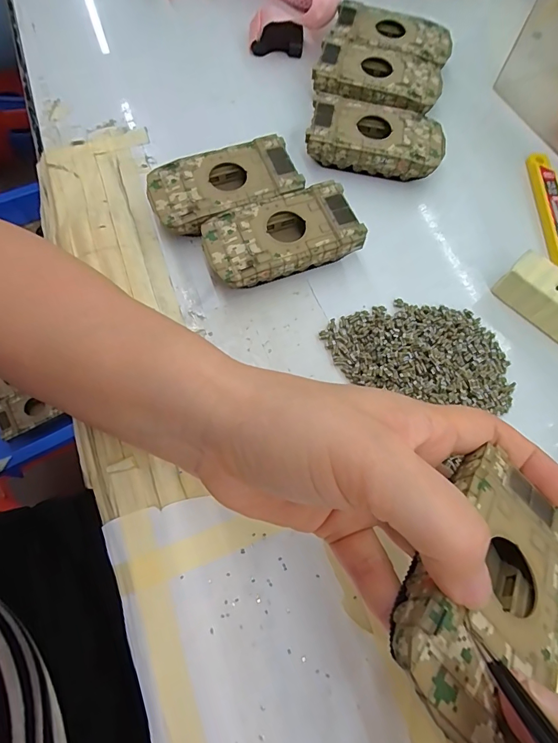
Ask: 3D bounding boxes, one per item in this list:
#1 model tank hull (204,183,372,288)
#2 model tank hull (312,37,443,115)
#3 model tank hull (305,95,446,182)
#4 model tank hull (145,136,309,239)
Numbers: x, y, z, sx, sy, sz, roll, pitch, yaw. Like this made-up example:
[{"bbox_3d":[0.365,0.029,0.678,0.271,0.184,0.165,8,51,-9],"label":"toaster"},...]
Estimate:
[{"bbox_3d":[0.001,-0.085,0.262,0.096,0.025,0.050,-21,72,-10],"label":"model tank hull"},{"bbox_3d":[0.078,-0.228,0.319,0.095,0.024,0.056,16,69,3],"label":"model tank hull"},{"bbox_3d":[0.070,-0.170,0.296,0.095,0.024,0.048,9,69,1],"label":"model tank hull"},{"bbox_3d":[-0.037,-0.122,0.274,0.096,0.025,0.049,-20,71,-10],"label":"model tank hull"}]

